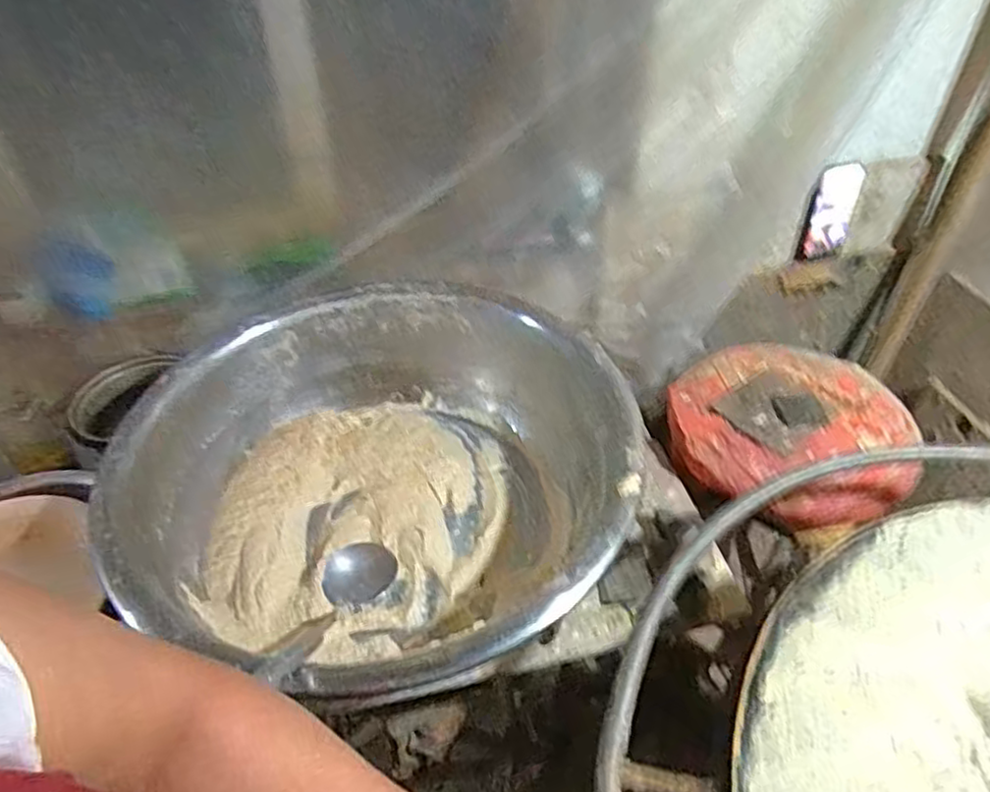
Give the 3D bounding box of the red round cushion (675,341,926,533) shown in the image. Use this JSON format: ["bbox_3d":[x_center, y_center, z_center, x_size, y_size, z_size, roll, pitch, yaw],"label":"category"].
[{"bbox_3d":[0.410,0.036,0.954,0.305,0.069,0.295,18,45,20],"label":"red round cushion"}]

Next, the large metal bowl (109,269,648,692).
[{"bbox_3d":[-0.127,0.095,0.851,0.571,0.186,0.538,0,42,0],"label":"large metal bowl"}]

